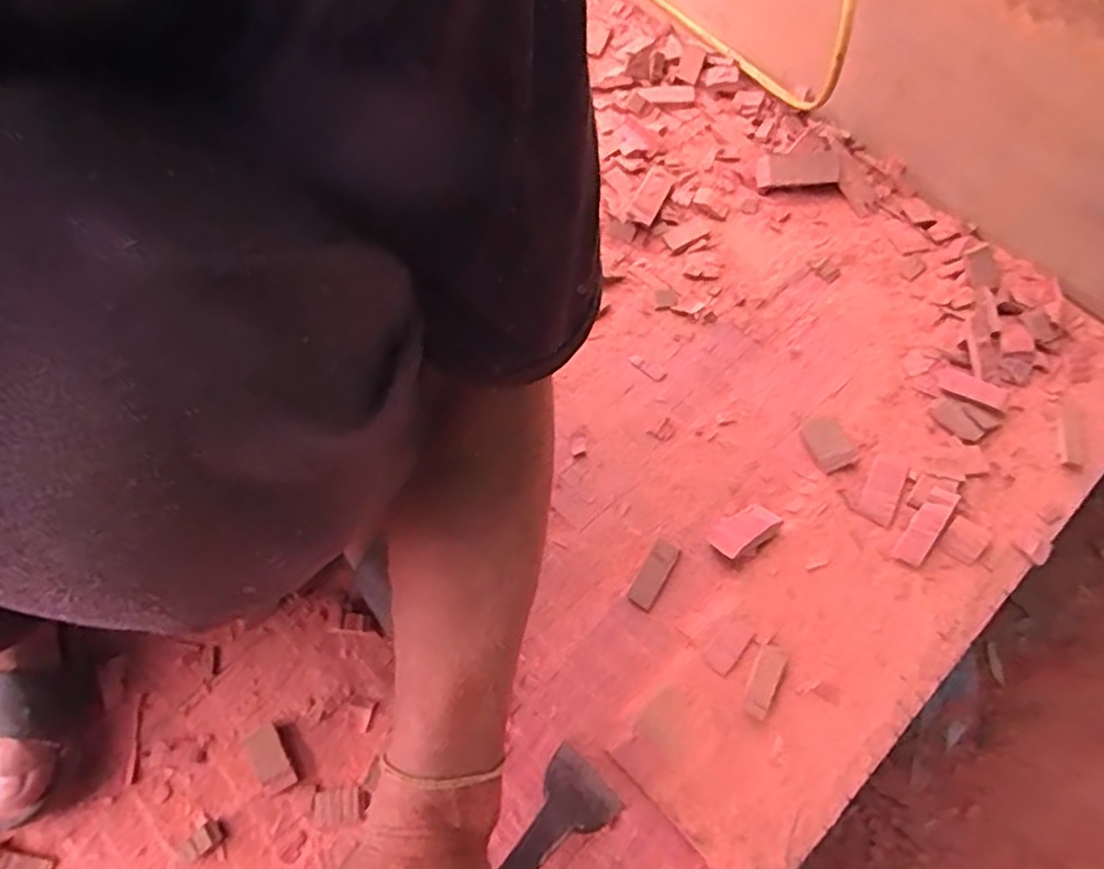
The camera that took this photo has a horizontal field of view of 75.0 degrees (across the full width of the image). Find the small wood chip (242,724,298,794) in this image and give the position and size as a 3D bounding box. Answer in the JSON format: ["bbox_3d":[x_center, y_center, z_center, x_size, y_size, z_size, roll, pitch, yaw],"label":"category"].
[{"bbox_3d":[-0.178,0.206,0.454,0.020,0.009,0.038,-29,68,-15],"label":"small wood chip"}]

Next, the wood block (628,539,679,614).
[{"bbox_3d":[0.073,0.099,0.513,0.018,0.006,0.053,26,66,11],"label":"wood block"}]

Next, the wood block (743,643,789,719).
[{"bbox_3d":[0.138,0.160,0.466,0.018,0.004,0.045,25,66,10],"label":"wood block"}]

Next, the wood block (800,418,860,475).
[{"bbox_3d":[0.211,0.007,0.553,0.032,0.008,0.044,-20,66,-11],"label":"wood block"}]

